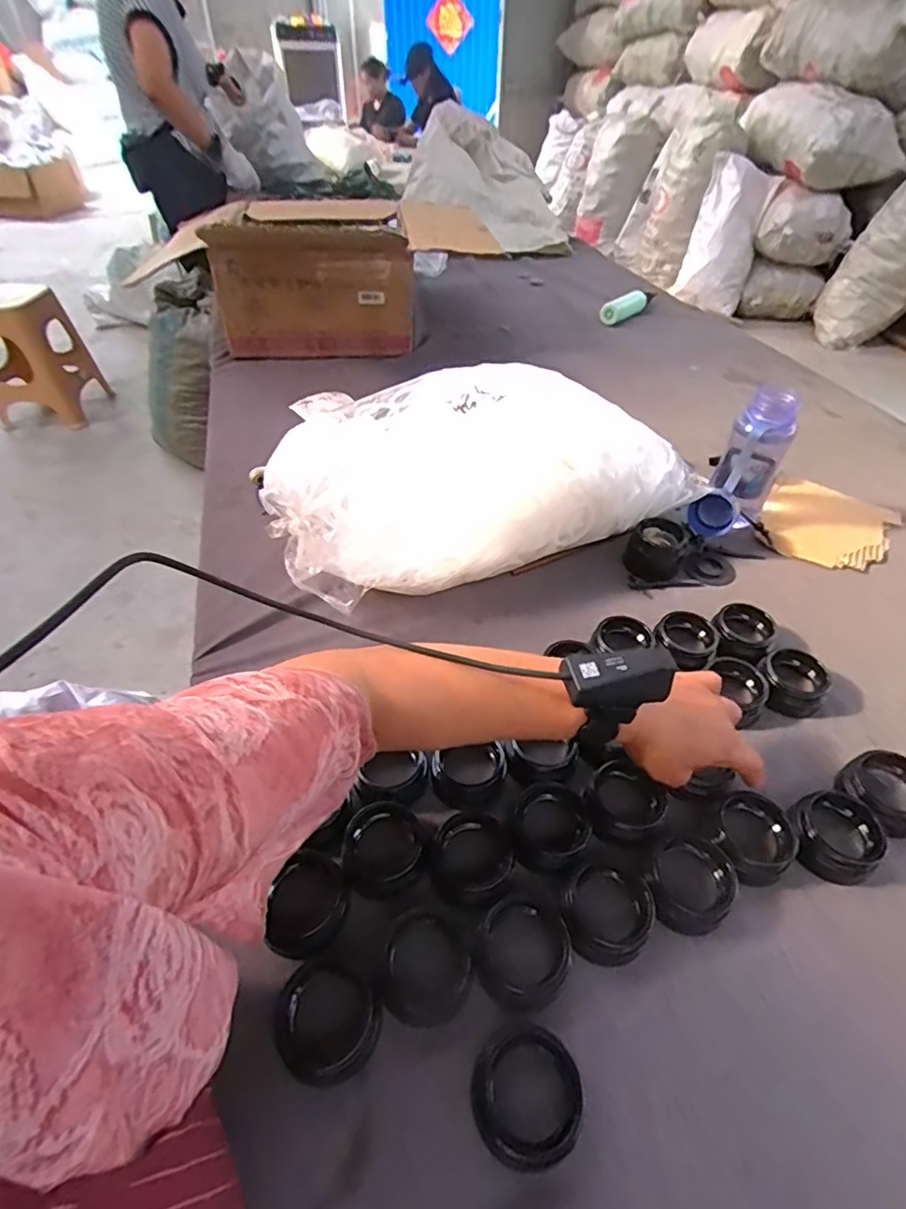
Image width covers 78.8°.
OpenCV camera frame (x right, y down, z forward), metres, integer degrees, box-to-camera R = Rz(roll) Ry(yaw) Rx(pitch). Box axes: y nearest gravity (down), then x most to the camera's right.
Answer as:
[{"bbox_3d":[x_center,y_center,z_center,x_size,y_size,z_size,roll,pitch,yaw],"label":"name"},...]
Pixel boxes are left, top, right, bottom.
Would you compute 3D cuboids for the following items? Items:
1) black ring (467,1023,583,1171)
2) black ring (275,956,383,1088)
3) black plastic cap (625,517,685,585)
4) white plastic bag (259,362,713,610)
[{"bbox_3d":[0.045,0.296,0.334,0.062,0.022,0.066,2,46,-2],"label":"black ring"},{"bbox_3d":[-0.081,0.270,0.359,0.067,0.011,0.062,2,46,-2],"label":"black ring"},{"bbox_3d":[0.253,-0.070,0.688,0.059,0.044,0.060,2,46,-2],"label":"black plastic cap"},{"bbox_3d":[0.021,-0.166,0.655,0.474,0.138,0.256,-16,49,-19],"label":"white plastic bag"}]

